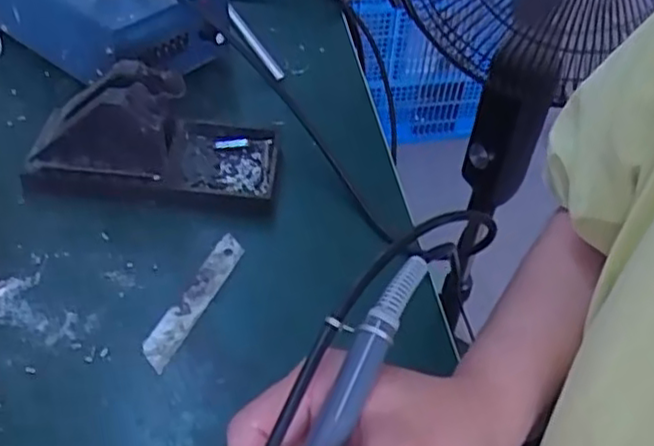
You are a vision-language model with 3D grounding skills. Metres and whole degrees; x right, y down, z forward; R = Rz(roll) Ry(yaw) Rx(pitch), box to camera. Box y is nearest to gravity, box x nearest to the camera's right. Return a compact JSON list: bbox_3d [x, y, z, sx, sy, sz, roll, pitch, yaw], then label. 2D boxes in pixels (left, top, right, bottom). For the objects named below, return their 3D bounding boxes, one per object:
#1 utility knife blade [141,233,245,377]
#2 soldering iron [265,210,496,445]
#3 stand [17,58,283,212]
[{"bbox_3d":[-0.075,0.043,0.395,0.018,0.004,0.097,24,48,8],"label":"utility knife blade"},{"bbox_3d":[-0.002,0.081,0.245,0.039,0.028,0.238,23,63,17],"label":"soldering iron"},{"bbox_3d":[-0.109,-0.058,0.444,0.155,0.074,0.075,3,45,-2],"label":"stand"}]

